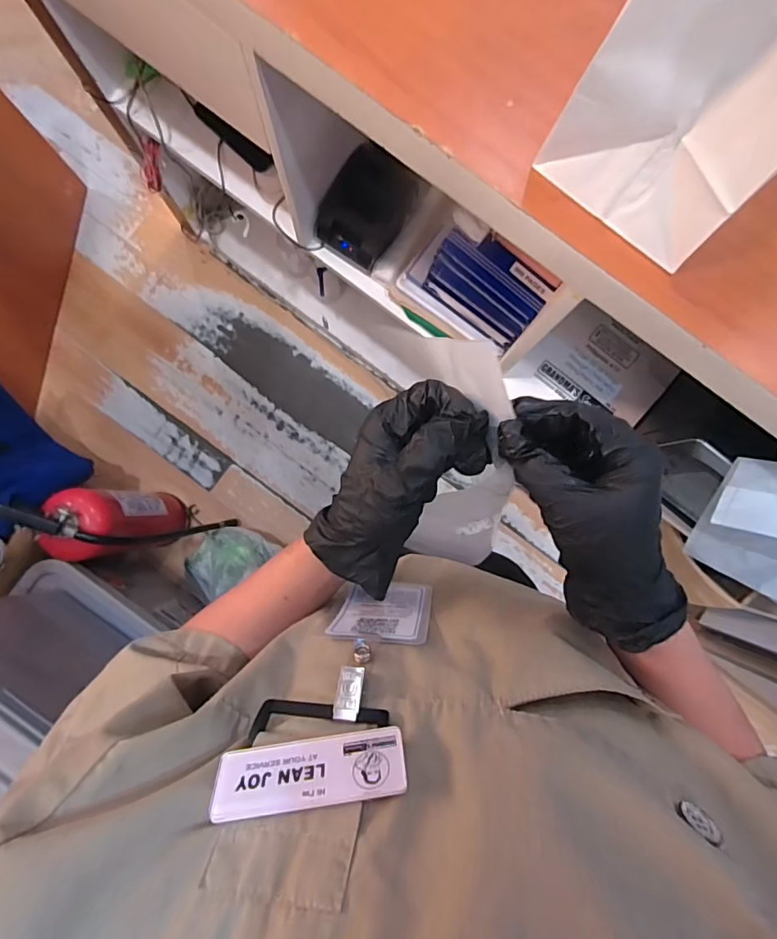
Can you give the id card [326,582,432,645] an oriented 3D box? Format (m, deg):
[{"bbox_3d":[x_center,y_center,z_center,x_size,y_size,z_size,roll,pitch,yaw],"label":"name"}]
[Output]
[{"bbox_3d":[-0.003,0.090,0.308,0.059,0.086,0.004,0,95,6],"label":"id card"}]

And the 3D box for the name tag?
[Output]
[{"bbox_3d":[-0.031,0.120,0.190,0.074,0.026,0.004,-8,120,-2],"label":"name tag"}]

